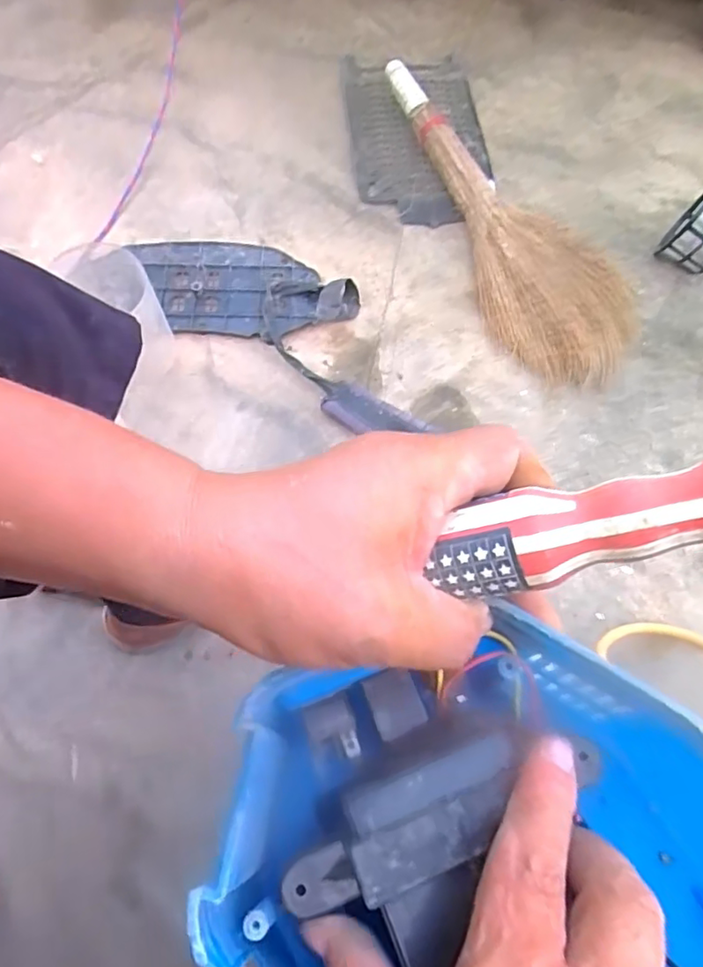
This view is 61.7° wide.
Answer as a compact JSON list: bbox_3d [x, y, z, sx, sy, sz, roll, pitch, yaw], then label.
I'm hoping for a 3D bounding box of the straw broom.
[{"bbox_3d":[0.224,-0.410,0.867,0.199,0.075,0.603,-21,69,-11],"label":"straw broom"}]

